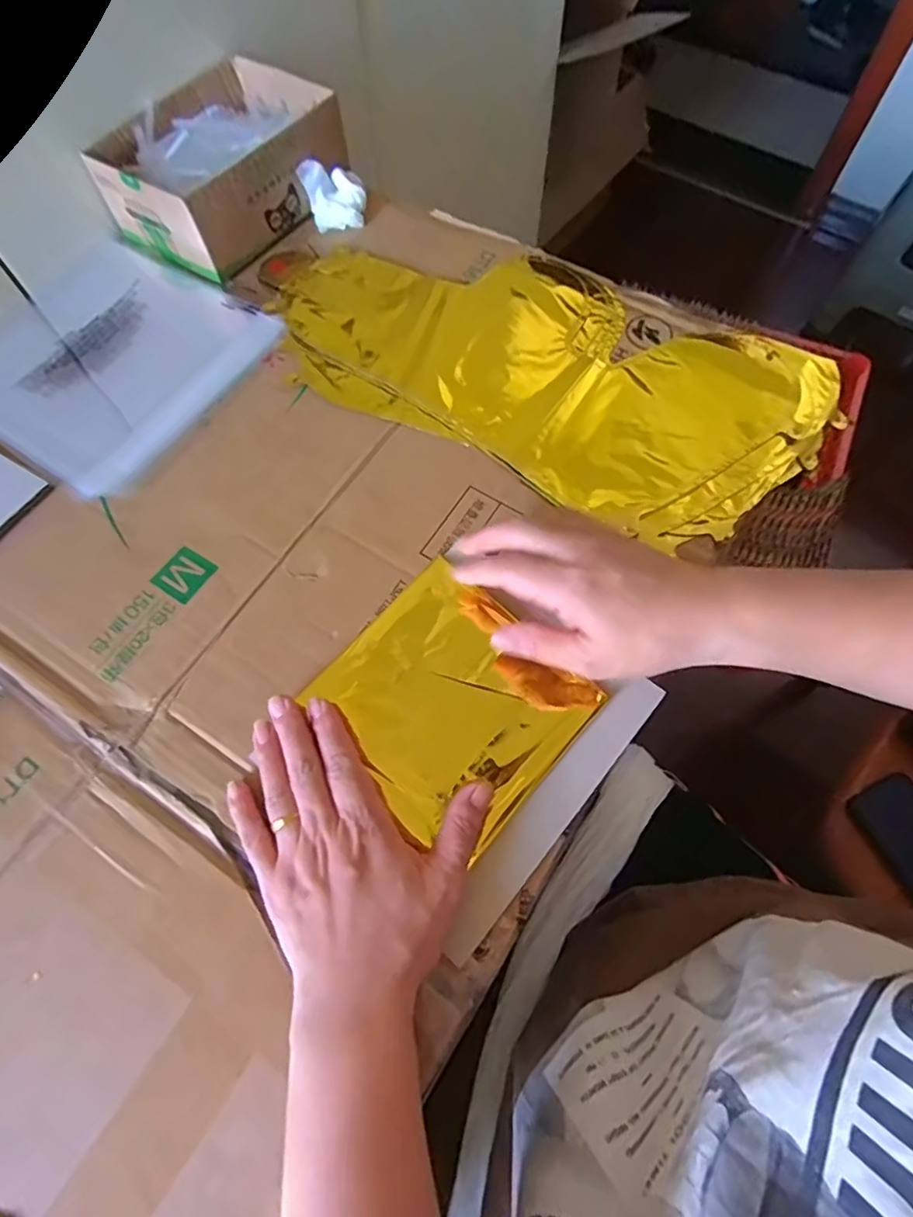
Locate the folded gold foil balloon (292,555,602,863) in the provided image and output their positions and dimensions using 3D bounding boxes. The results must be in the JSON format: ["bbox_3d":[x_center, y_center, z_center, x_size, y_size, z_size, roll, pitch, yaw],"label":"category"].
[{"bbox_3d":[-0.004,0.056,0.354,0.139,0.018,0.129,39,73,17],"label":"folded gold foil balloon"}]

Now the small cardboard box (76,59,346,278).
[{"bbox_3d":[-0.200,-0.390,0.516,0.146,0.065,0.189,30,71,14],"label":"small cardboard box"}]

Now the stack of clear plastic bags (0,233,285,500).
[{"bbox_3d":[-0.288,-0.209,0.480,0.233,0.012,0.209,32,71,14],"label":"stack of clear plastic bags"}]

